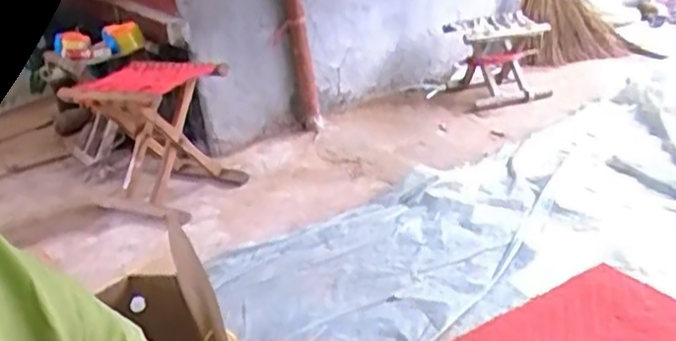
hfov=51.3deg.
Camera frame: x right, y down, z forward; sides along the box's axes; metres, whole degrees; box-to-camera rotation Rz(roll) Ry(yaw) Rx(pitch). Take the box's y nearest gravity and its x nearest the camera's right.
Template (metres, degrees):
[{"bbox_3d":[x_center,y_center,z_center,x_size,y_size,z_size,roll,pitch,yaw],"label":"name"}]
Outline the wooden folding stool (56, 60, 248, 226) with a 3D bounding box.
[{"bbox_3d":[-0.458,-0.095,1.770,0.292,0.305,0.311,12,31,37],"label":"wooden folding stool"}]

